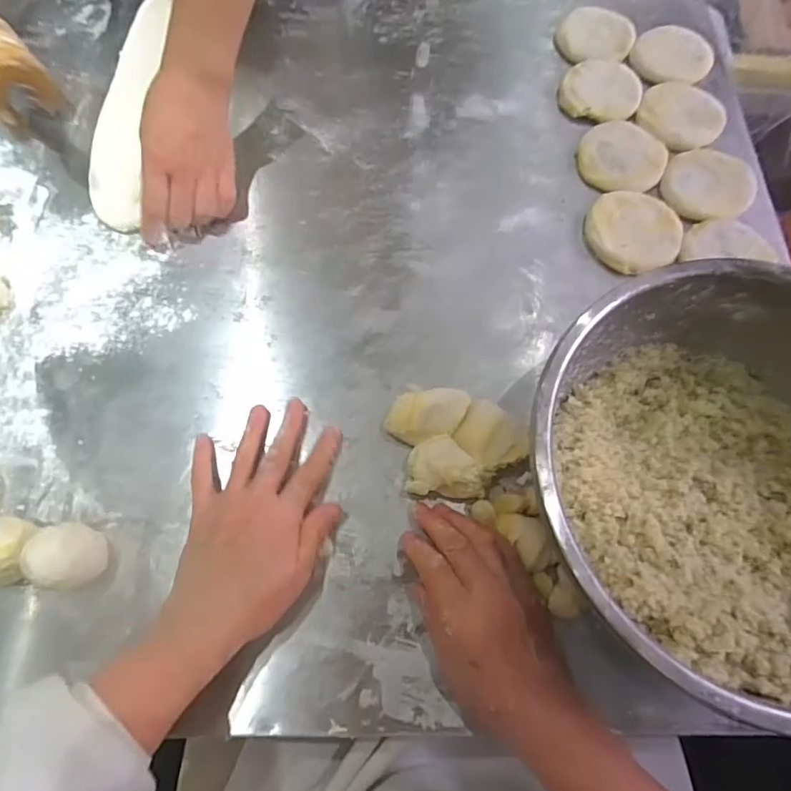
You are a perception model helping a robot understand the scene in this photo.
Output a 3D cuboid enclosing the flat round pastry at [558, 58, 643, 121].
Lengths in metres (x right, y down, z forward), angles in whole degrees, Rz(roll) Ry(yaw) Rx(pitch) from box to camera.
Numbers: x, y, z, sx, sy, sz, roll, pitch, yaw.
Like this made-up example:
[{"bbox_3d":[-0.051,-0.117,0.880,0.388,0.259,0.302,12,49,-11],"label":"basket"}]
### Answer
[{"bbox_3d":[0.222,-0.332,0.567,0.084,0.012,0.081,0,69,0],"label":"flat round pastry"}]

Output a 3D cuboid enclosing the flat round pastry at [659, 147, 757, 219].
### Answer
[{"bbox_3d":[0.314,-0.211,0.522,0.098,0.009,0.081,-14,70,-5],"label":"flat round pastry"}]

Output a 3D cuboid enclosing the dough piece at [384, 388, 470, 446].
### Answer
[{"bbox_3d":[0.026,0.017,0.426,0.068,0.044,0.039,-11,69,-4],"label":"dough piece"}]

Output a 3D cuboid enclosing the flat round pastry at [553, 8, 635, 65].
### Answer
[{"bbox_3d":[0.224,-0.401,0.590,0.083,0.020,0.077,0,69,0],"label":"flat round pastry"}]

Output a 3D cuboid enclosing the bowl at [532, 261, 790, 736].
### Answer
[{"bbox_3d":[0.227,0.060,0.368,0.272,0.115,0.271,0,69,0],"label":"bowl"}]

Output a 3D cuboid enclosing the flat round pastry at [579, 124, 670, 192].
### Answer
[{"bbox_3d":[0.229,-0.241,0.534,0.086,0.010,0.087,0,69,0],"label":"flat round pastry"}]

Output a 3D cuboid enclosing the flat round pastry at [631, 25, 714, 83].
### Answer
[{"bbox_3d":[0.305,-0.377,0.580,0.082,0.015,0.076,0,69,0],"label":"flat round pastry"}]

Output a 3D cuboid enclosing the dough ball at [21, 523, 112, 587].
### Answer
[{"bbox_3d":[-0.237,0.116,0.379,0.038,0.050,0.039,0,69,0],"label":"dough ball"}]

